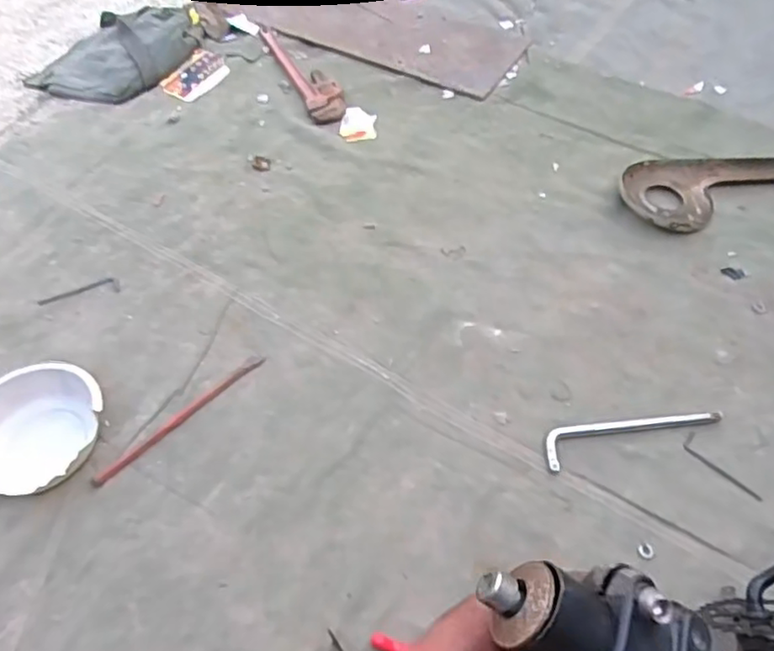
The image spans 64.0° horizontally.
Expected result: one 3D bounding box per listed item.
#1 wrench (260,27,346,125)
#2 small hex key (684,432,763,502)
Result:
[{"bbox_3d":[-0.183,-0.566,1.353,0.082,0.027,0.369,-20,59,-14],"label":"wrench"},{"bbox_3d":[0.447,0.188,0.823,0.024,0.010,0.111,-36,63,-22],"label":"small hex key"}]

